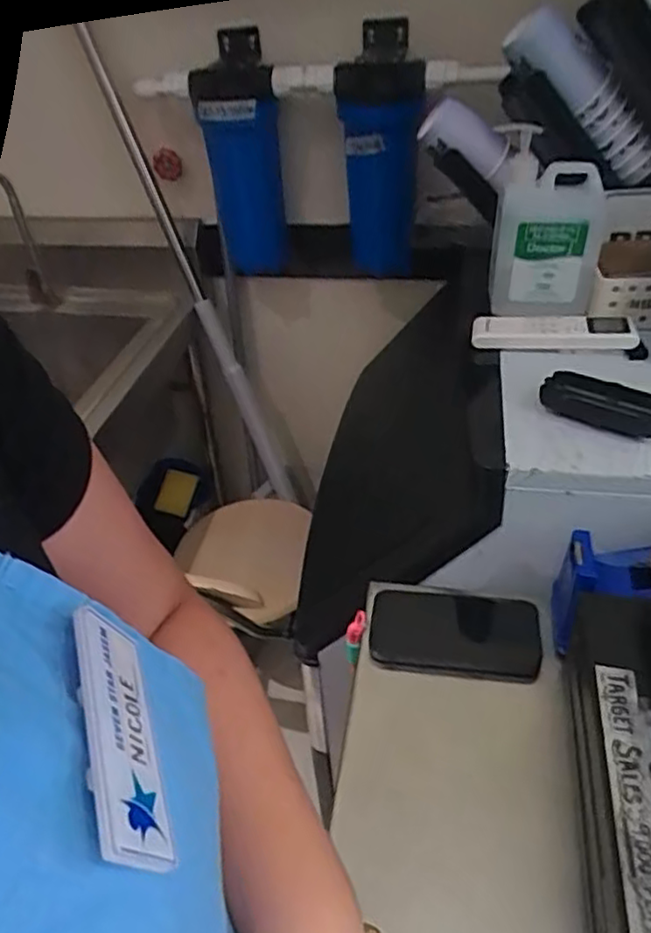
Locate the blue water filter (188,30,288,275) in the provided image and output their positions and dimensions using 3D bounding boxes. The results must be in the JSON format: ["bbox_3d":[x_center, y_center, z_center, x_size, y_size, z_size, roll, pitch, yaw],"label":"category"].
[{"bbox_3d":[-0.128,-0.464,1.061,0.113,0.341,0.108,-9,38,-5],"label":"blue water filter"}]

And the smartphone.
[{"bbox_3d":[0.116,0.149,0.612,0.146,0.011,0.079,5,50,10],"label":"smartphone"}]

